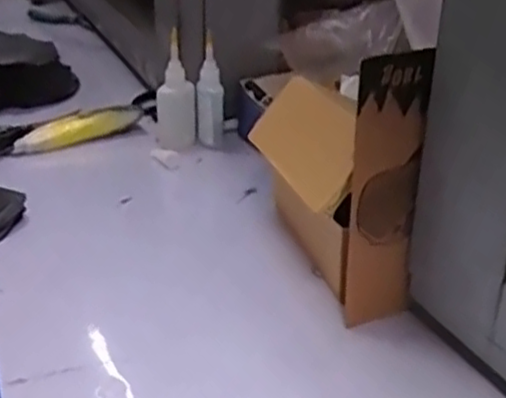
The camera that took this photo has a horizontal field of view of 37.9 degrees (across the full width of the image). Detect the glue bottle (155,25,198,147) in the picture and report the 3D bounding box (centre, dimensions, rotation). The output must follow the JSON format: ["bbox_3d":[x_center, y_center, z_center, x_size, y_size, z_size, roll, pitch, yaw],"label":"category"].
[{"bbox_3d":[-0.089,-0.118,0.851,0.047,0.130,0.033,-3,29,-7],"label":"glue bottle"}]

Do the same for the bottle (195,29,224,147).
[{"bbox_3d":[-0.050,-0.125,0.861,0.029,0.118,0.037,-1,29,-3],"label":"bottle"}]

